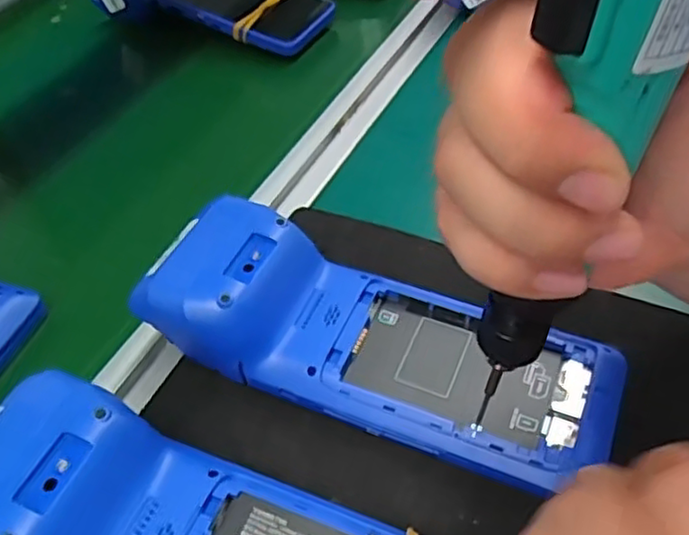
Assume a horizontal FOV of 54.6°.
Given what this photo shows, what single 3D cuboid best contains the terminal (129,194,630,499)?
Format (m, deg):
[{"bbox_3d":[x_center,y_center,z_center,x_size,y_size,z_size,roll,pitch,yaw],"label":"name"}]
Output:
[{"bbox_3d":[0.015,0.031,0.312,0.217,0.054,0.082,15,51,19],"label":"terminal"}]

